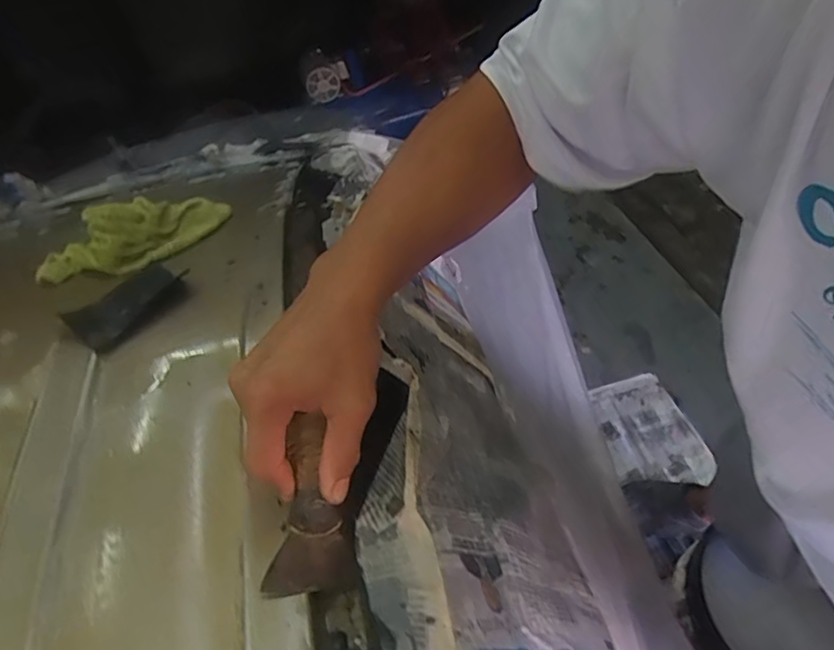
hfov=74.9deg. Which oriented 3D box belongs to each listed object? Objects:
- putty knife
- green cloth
[{"bbox_3d":[-0.068,0.110,0.336,0.048,0.023,0.103,-7,83,1],"label":"putty knife"},{"bbox_3d":[-0.331,-0.110,0.625,0.215,0.058,0.116,-21,47,-6],"label":"green cloth"}]

